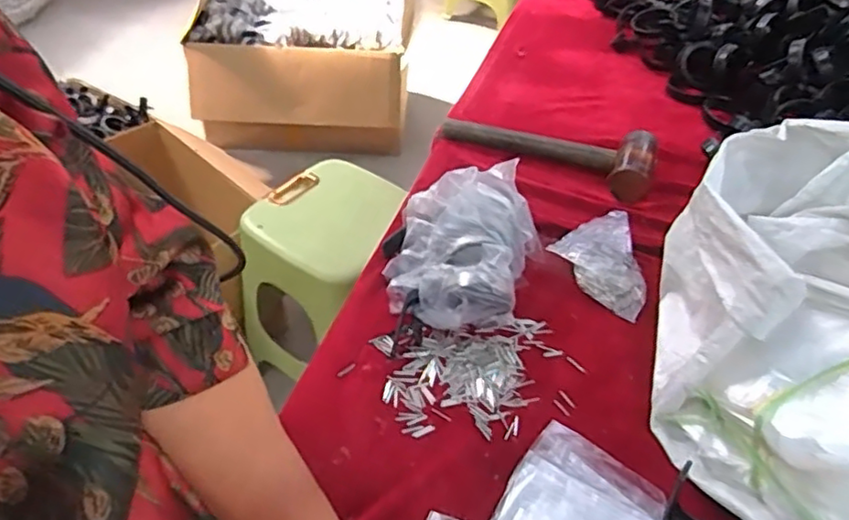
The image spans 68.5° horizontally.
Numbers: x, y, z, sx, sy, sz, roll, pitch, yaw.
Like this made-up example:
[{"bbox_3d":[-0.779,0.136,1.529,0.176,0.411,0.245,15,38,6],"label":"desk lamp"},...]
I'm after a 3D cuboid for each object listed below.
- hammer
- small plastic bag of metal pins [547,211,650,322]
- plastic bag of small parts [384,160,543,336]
[{"bbox_3d":[0.163,-0.161,0.853,0.294,0.048,0.102,18,45,14],"label":"hammer"},{"bbox_3d":[0.219,-0.002,0.707,0.110,0.028,0.127,-22,49,-25],"label":"small plastic bag of metal pins"},{"bbox_3d":[0.044,-0.017,0.659,0.145,0.103,0.178,11,44,7],"label":"plastic bag of small parts"}]

